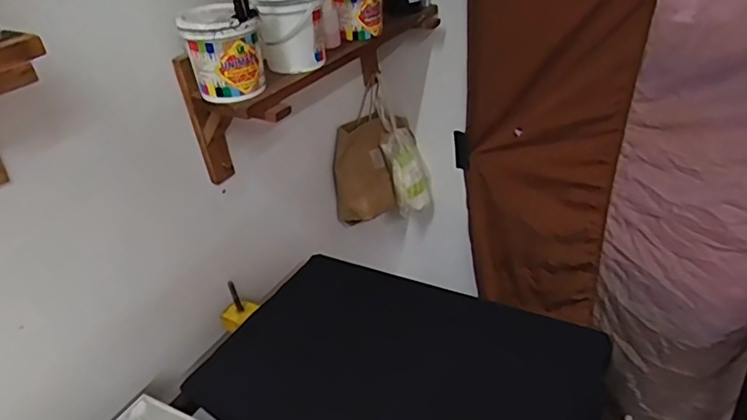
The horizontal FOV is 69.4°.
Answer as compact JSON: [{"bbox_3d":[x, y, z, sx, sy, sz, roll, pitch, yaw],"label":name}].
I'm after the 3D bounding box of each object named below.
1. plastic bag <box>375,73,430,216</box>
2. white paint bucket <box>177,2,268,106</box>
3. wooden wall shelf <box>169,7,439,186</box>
[{"bbox_3d":[0.064,-0.175,1.463,0.102,0.386,0.046,-28,17,-29],"label":"plastic bag"},{"bbox_3d":[-0.235,-0.249,0.856,0.114,0.126,0.107,-14,34,-10],"label":"white paint bucket"},{"bbox_3d":[-0.090,-0.261,1.121,0.247,0.217,0.598,19,41,34],"label":"wooden wall shelf"}]

